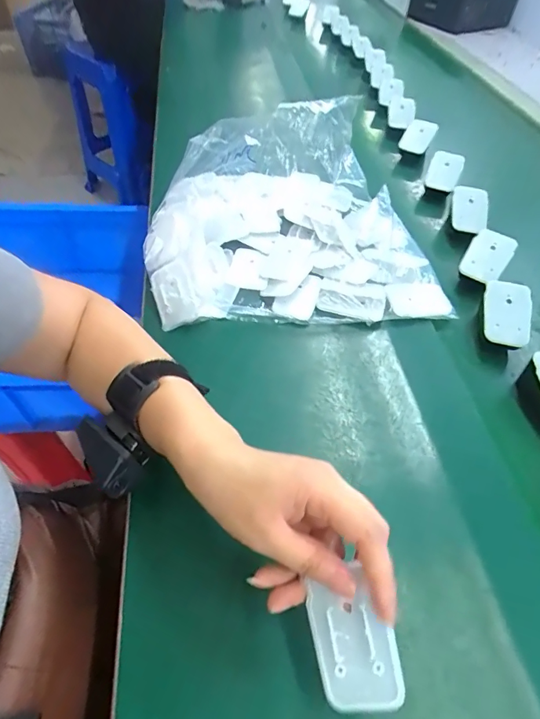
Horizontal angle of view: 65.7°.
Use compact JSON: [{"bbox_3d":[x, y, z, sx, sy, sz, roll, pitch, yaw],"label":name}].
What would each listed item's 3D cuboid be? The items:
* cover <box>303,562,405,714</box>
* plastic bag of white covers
[{"bbox_3d":[0.044,0.152,0.227,0.042,0.009,0.067,-23,70,20],"label":"cover"},{"bbox_3d":[0.021,-0.169,0.481,0.315,0.112,0.277,-2,52,0],"label":"plastic bag of white covers"}]

